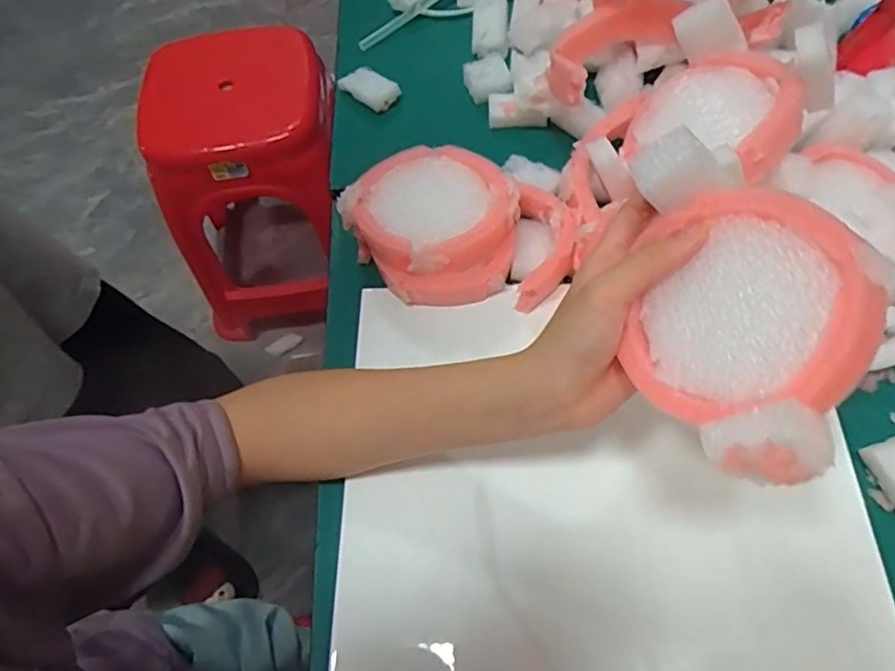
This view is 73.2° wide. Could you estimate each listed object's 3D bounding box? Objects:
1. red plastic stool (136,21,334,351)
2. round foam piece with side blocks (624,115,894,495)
[{"bbox_3d":[-0.340,-0.270,1.116,0.311,0.423,0.306,-8,62,-1],"label":"red plastic stool"},{"bbox_3d":[0.112,-0.013,0.241,0.097,0.041,0.133,-53,47,23],"label":"round foam piece with side blocks"}]

